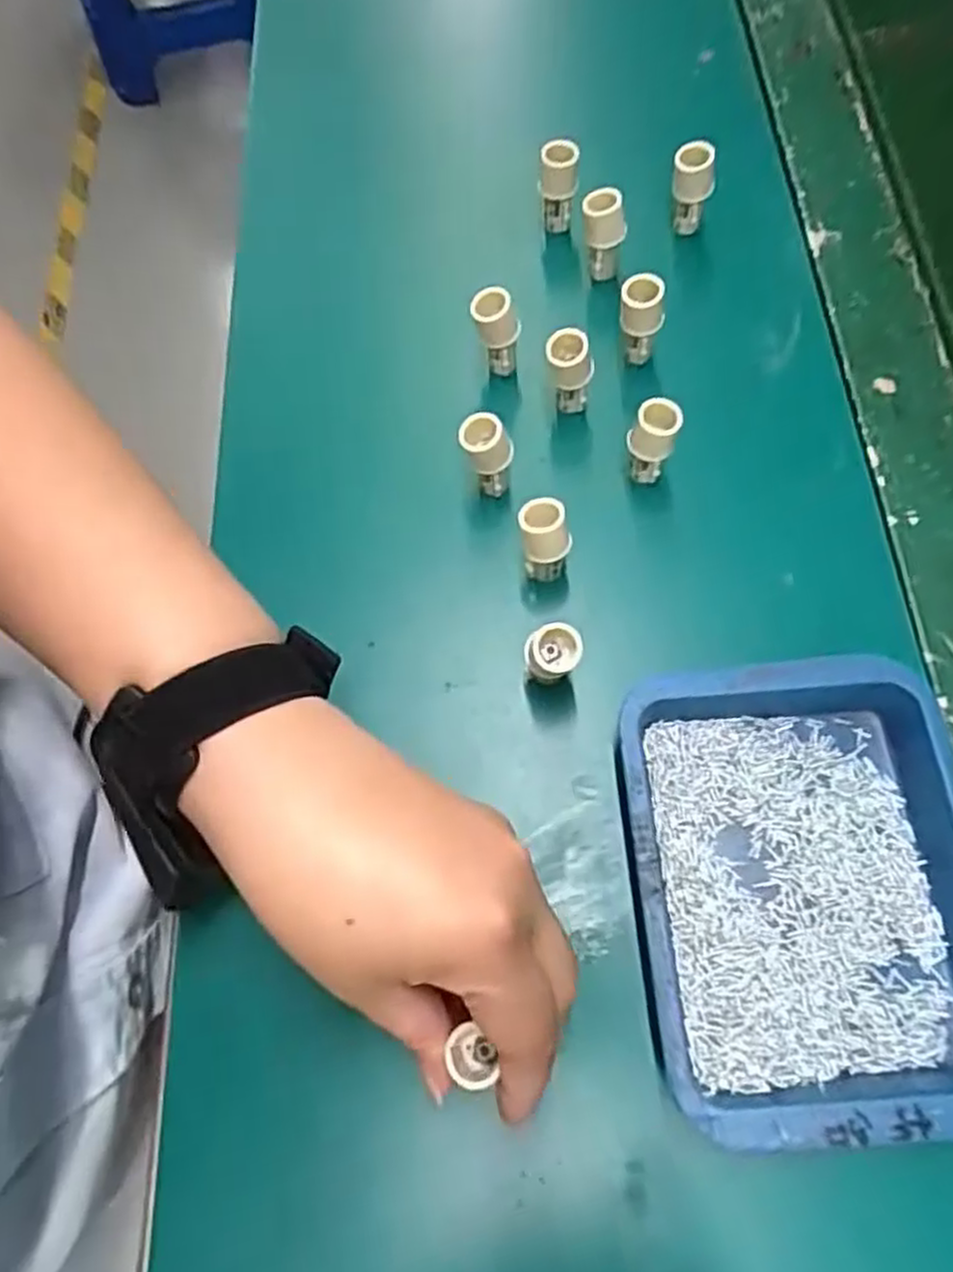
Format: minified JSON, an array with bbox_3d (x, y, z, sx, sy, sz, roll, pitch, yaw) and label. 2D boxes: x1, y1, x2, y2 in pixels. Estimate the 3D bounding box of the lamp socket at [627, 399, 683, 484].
[{"bbox_3d":[0.076,-0.084,0.338,0.019,0.042,0.017,18,70,7],"label":"lamp socket"}]

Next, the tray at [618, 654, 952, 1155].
[{"bbox_3d":[0.117,0.087,0.274,0.121,0.025,0.155,-3,69,-1],"label":"tray"}]

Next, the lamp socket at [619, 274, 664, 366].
[{"bbox_3d":[0.076,-0.147,0.359,0.020,0.045,0.015,12,69,5],"label":"lamp socket"}]

